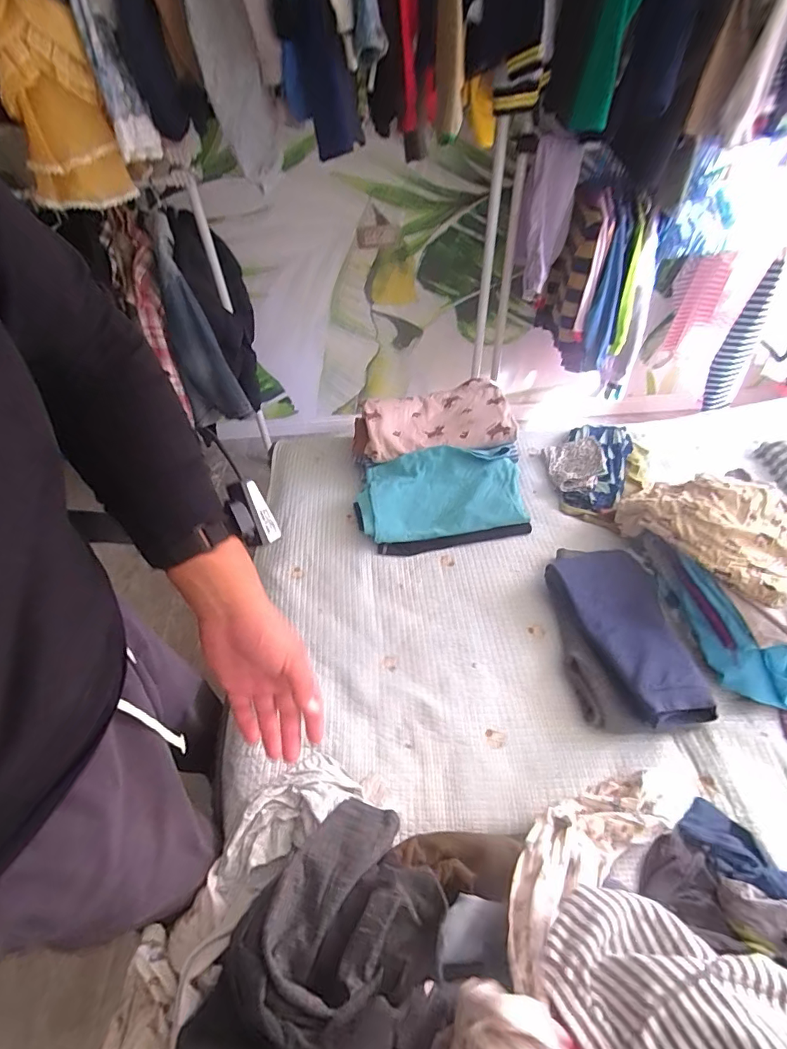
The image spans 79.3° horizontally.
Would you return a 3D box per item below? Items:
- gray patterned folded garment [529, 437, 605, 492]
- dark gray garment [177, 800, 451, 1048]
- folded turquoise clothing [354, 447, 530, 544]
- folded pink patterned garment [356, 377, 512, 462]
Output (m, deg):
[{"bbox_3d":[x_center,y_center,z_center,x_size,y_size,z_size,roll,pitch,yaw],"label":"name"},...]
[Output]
[{"bbox_3d":[0.449,-0.161,1.232,0.173,0.057,0.190,11,49,14],"label":"gray patterned folded garment"},{"bbox_3d":[-0.082,0.493,0.515,0.233,0.157,0.343,28,55,26],"label":"dark gray garment"},{"bbox_3d":[0.114,-0.073,1.159,0.400,0.086,0.217,-6,47,-2],"label":"folded turquoise clothing"},{"bbox_3d":[0.094,-0.280,1.250,0.402,0.072,0.226,-6,47,-2],"label":"folded pink patterned garment"}]

